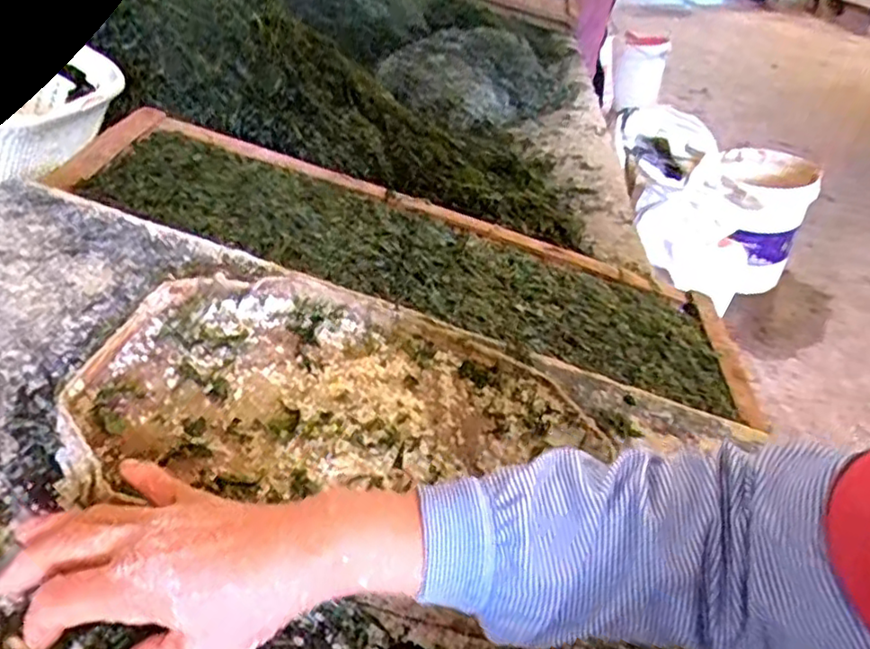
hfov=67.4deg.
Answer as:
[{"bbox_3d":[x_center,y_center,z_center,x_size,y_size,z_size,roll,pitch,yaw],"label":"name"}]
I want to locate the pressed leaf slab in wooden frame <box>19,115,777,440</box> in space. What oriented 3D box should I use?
[{"bbox_3d":[-0.002,-0.074,0.740,0.774,0.027,0.334,17,29,-10],"label":"pressed leaf slab in wooden frame"}]

